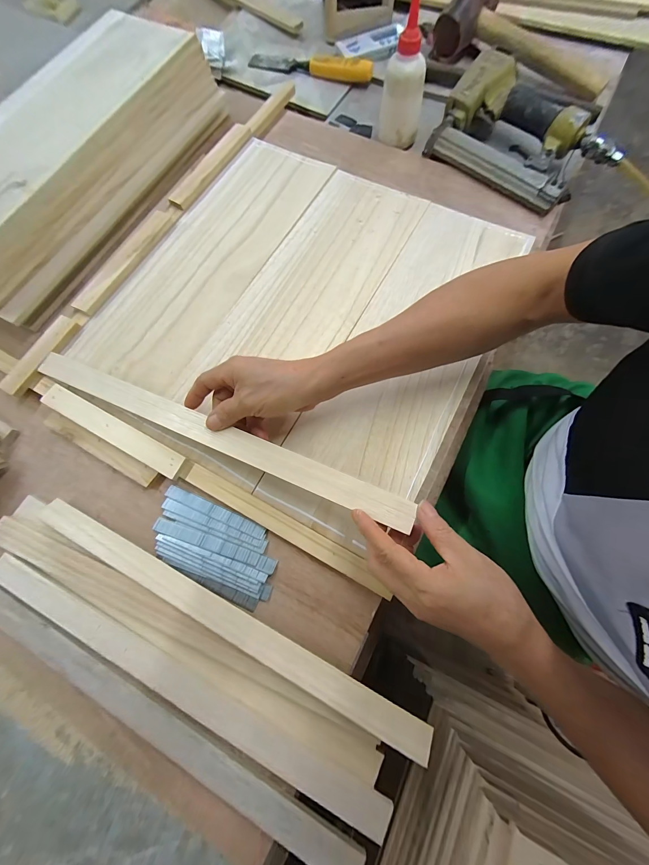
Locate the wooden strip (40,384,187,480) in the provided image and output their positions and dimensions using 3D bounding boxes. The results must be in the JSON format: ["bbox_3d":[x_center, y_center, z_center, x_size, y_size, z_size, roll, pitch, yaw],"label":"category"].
[{"bbox_3d":[-0.234,-0.004,0.353,0.187,0.007,0.026,27,76,11],"label":"wooden strip"}]

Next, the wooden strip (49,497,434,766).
[{"bbox_3d":[-0.102,0.163,0.291,0.404,0.006,0.025,24,59,12],"label":"wooden strip"}]

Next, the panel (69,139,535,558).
[{"bbox_3d":[-0.027,-0.164,0.405,0.459,0.008,0.461,27,75,10],"label":"panel"}]

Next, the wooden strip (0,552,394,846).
[{"bbox_3d":[-0.138,0.218,0.279,0.407,0.006,0.030,24,75,9],"label":"wooden strip"}]

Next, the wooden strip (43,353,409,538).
[{"bbox_3d":[-0.125,-0.005,0.327,0.441,0.006,0.029,21,75,14],"label":"wooden strip"}]

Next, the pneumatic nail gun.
[{"bbox_3d":[0.280,-0.425,0.449,0.231,0.055,0.145,42,79,13],"label":"pneumatic nail gun"}]

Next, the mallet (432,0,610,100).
[{"bbox_3d":[0.333,-0.636,0.509,0.271,0.051,0.144,34,77,11],"label":"mallet"}]

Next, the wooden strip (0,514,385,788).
[{"bbox_3d":[-0.144,0.182,0.291,0.416,0.008,0.034,24,75,9],"label":"wooden strip"}]

